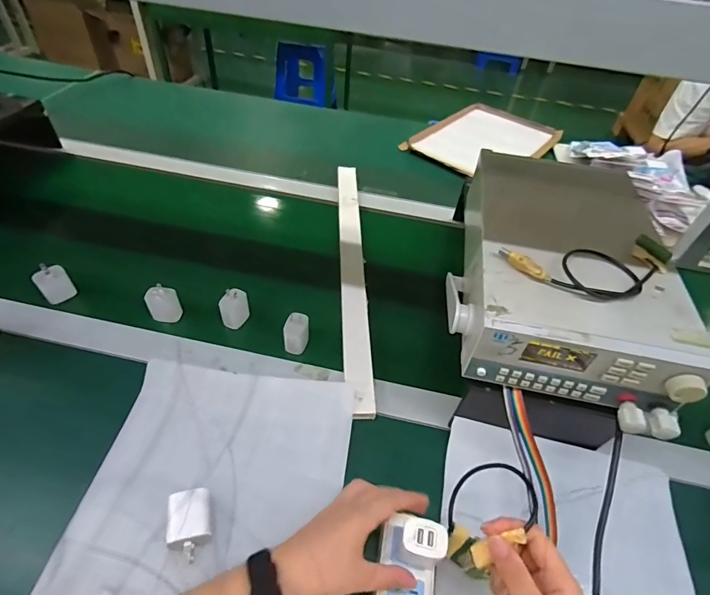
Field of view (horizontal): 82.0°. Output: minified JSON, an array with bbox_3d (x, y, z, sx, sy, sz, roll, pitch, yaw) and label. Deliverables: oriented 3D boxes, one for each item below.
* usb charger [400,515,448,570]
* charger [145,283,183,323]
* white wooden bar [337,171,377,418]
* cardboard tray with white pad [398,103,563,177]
[{"bbox_3d":[0.063,0.234,0.389,0.040,0.045,0.032,18,48,11],"label":"usb charger"},{"bbox_3d":[-0.288,0.010,0.615,0.043,0.056,0.029,-24,54,-25],"label":"charger"},{"bbox_3d":[-0.005,-0.062,0.709,0.043,0.012,0.578,-1,48,-3],"label":"white wooden bar"},{"bbox_3d":[0.350,-0.419,1.094,0.288,0.033,0.381,32,52,22],"label":"cardboard tray with white pad"}]

